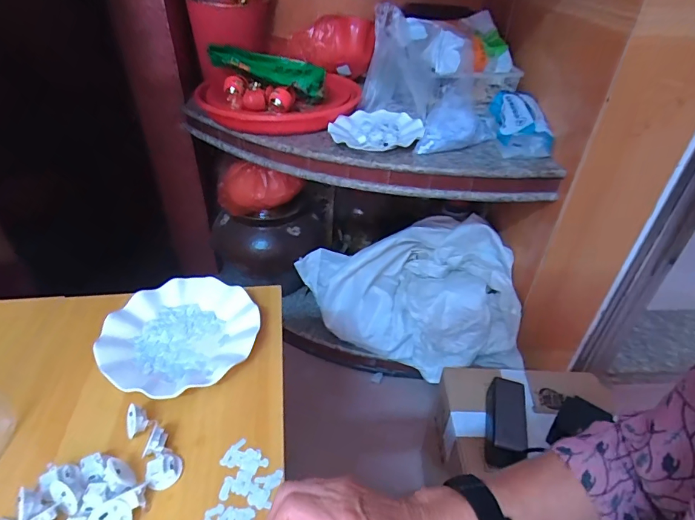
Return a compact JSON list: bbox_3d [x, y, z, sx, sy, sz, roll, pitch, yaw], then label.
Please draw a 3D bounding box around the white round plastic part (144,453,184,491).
[{"bbox_3d":[-0.172,0.198,0.400,0.030,0.014,0.027,-12,40,-18],"label":"white round plastic part"}]

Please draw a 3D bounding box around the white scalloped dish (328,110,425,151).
[{"bbox_3d":[0.057,-0.272,0.872,0.182,0.022,0.171,1,38,-1],"label":"white scalloped dish"}]

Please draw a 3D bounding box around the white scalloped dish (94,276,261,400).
[{"bbox_3d":[-0.204,0.091,0.526,0.177,0.022,0.183,1,38,-1],"label":"white scalloped dish"}]

